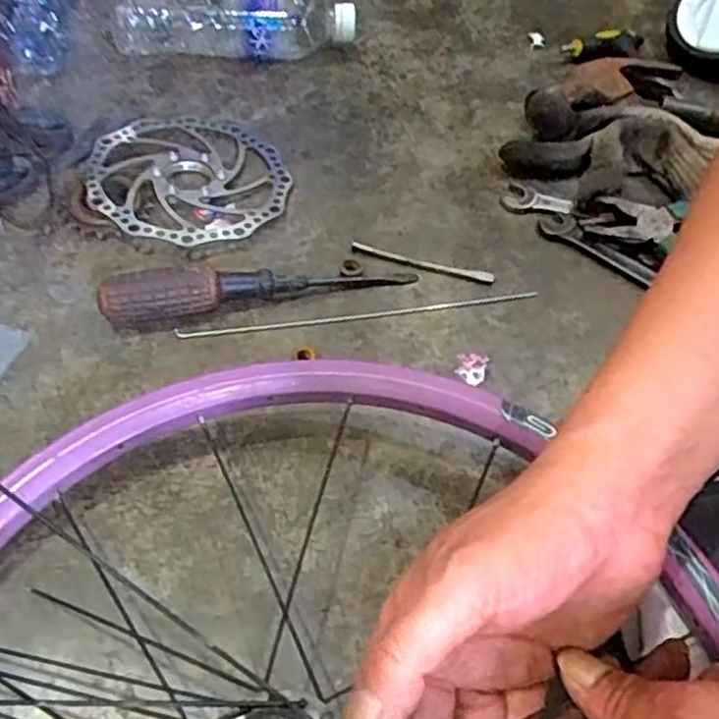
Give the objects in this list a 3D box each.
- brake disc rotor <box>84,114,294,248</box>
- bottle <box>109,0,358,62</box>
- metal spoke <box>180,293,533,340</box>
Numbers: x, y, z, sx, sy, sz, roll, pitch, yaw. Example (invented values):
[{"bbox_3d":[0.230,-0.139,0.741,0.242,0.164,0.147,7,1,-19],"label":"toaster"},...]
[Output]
[{"bbox_3d":[-0.129,-0.143,0.560,0.146,0.009,0.155,0,51,-12],"label":"brake disc rotor"},{"bbox_3d":[-0.115,-0.301,0.651,0.217,0.062,0.056,9,54,2],"label":"bottle"},{"bbox_3d":[0.002,-0.031,0.505,0.251,0.004,0.009,-7,55,-10],"label":"metal spoke"}]

